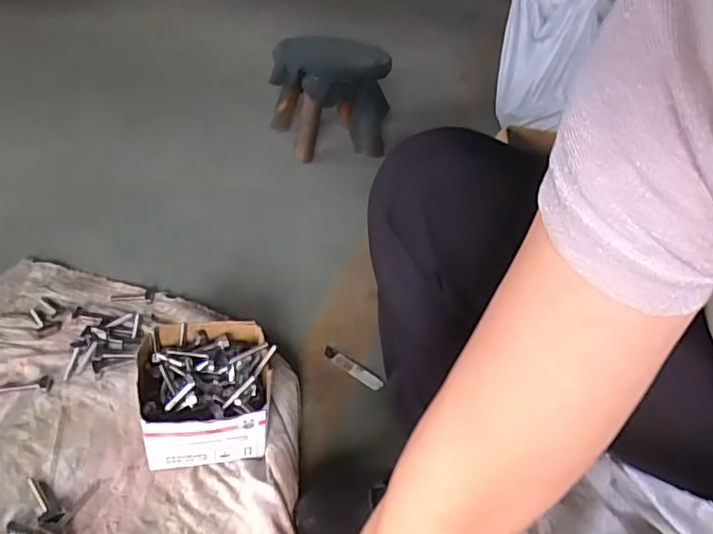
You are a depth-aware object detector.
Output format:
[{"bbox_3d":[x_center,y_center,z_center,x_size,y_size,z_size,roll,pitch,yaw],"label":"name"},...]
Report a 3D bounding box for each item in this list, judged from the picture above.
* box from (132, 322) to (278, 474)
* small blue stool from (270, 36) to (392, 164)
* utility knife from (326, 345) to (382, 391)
[{"bbox_3d":[-0.176,0.144,0.660,0.152,0.077,0.160,-3,36,-13],"label":"box"},{"bbox_3d":[-0.060,-0.391,1.296,0.274,0.236,0.203,7,35,-2],"label":"small blue stool"},{"bbox_3d":[-0.006,0.139,0.770,0.101,0.007,0.020,31,42,30],"label":"utility knife"}]

